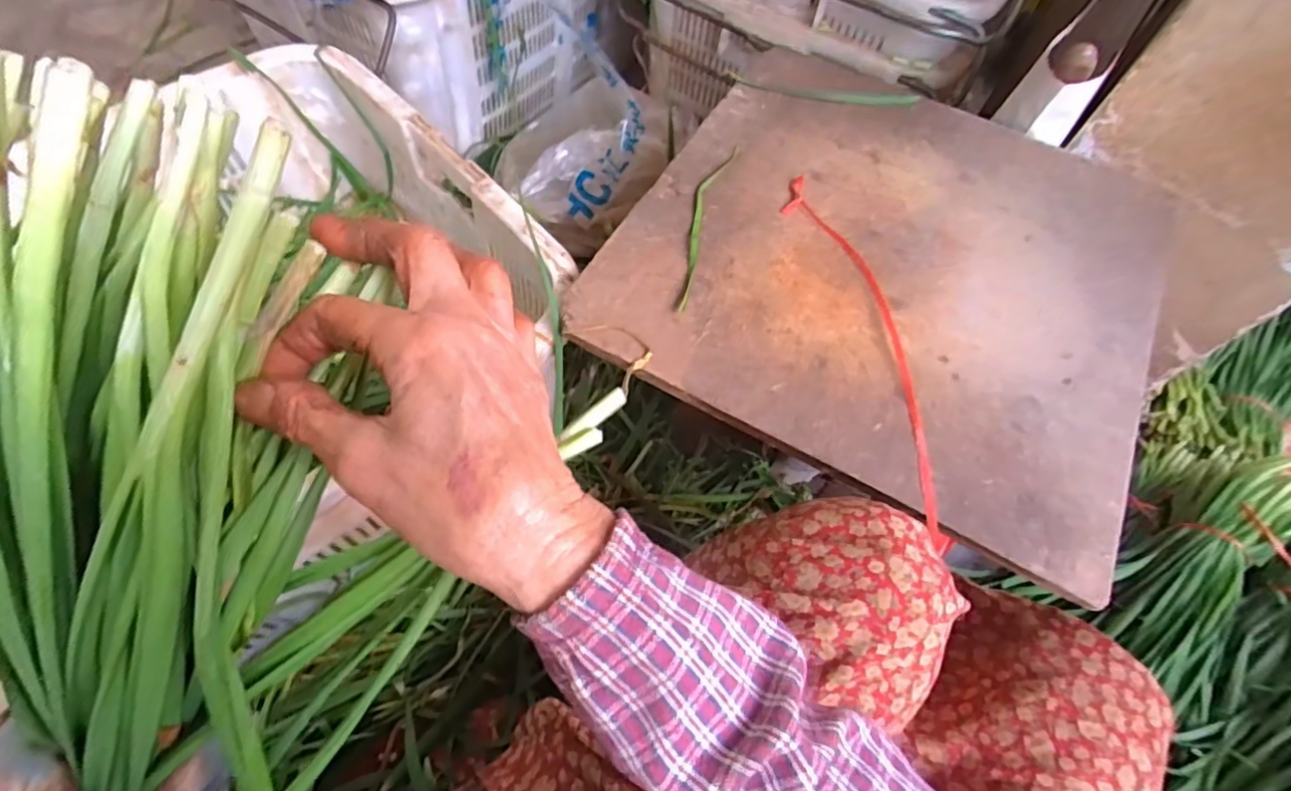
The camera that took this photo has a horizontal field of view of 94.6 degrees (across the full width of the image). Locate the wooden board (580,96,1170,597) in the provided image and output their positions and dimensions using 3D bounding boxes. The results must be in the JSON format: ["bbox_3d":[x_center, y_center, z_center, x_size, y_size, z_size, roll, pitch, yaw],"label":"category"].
[{"bbox_3d":[0.211,-0.121,0.507,0.414,0.016,0.418,28,63,11],"label":"wooden board"}]

